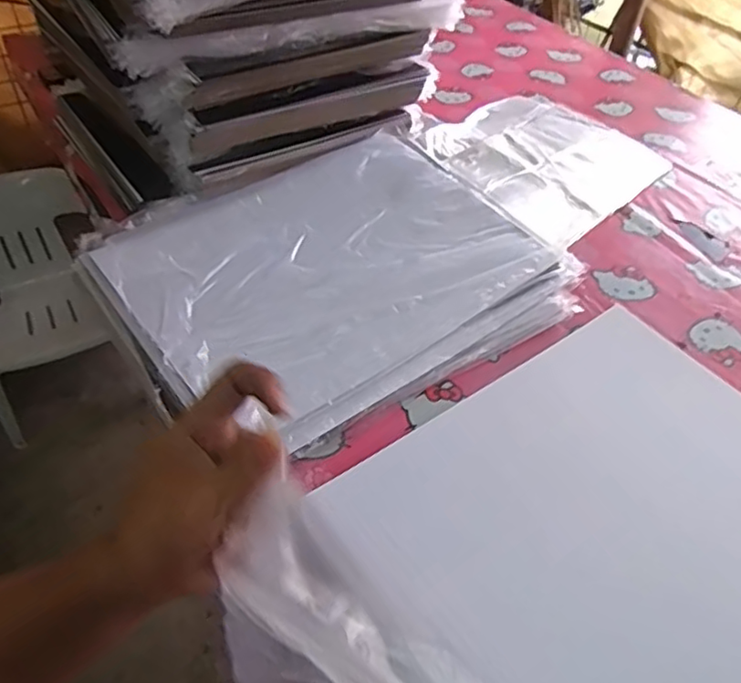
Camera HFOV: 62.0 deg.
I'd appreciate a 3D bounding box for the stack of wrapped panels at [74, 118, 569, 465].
[{"bbox_3d":[-0.050,-0.096,0.810,0.546,0.043,0.428,-24,53,-24],"label":"stack of wrapped panels"}]

